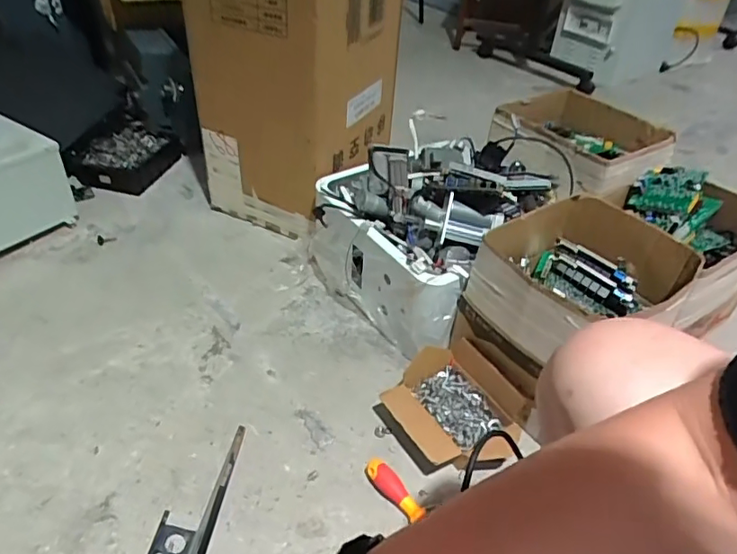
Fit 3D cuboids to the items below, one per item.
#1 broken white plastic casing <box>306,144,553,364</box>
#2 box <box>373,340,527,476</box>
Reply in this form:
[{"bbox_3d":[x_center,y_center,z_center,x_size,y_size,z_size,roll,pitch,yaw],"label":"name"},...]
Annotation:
[{"bbox_3d":[0.115,-0.106,1.118,0.347,0.301,0.358,-30,50,-34],"label":"broken white plastic casing"},{"bbox_3d":[0.136,0.217,0.907,0.180,0.089,0.210,-25,49,-29],"label":"box"}]

